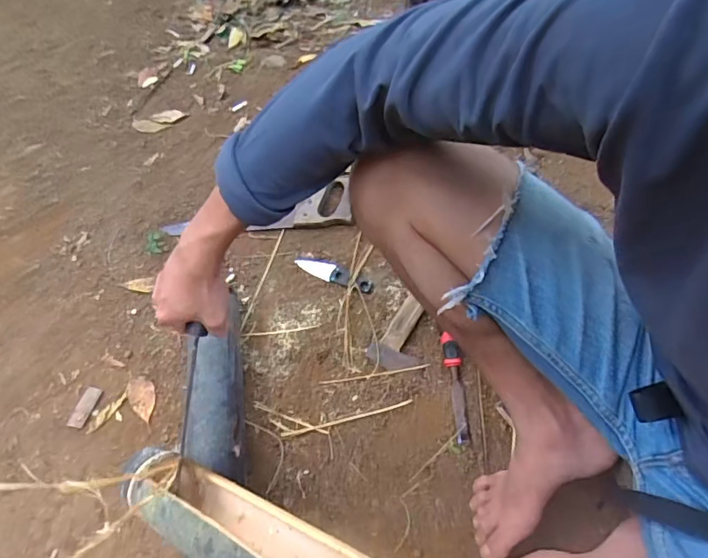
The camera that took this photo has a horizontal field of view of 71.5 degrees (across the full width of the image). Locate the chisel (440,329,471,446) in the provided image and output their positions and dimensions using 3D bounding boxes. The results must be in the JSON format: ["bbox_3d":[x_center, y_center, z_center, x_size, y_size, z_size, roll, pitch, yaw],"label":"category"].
[{"bbox_3d":[0.156,0.162,0.745,0.028,0.031,0.183,-4,55,0],"label":"chisel"}]

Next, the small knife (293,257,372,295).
[{"bbox_3d":[-0.035,-0.009,0.875,0.151,0.012,0.030,21,59,17],"label":"small knife"}]

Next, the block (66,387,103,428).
[{"bbox_3d":[-0.430,0.204,0.784,0.027,0.009,0.064,10,56,10],"label":"block"}]

